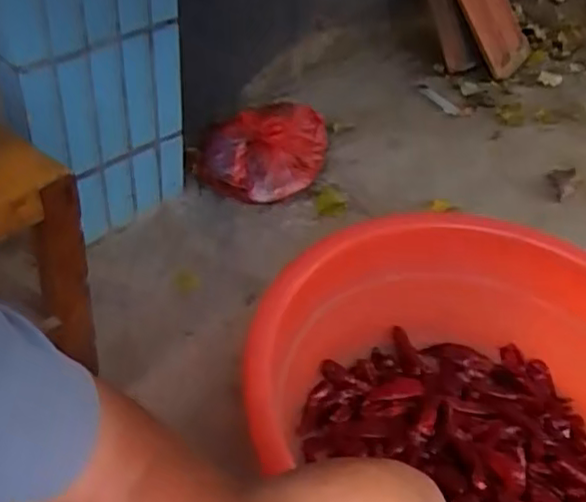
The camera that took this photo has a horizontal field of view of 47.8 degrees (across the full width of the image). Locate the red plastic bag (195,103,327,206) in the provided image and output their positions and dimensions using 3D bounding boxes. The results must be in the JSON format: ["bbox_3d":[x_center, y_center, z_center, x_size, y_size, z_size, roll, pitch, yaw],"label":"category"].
[{"bbox_3d":[-0.044,-0.206,1.276,0.266,0.125,0.173,-19,49,-25],"label":"red plastic bag"}]

